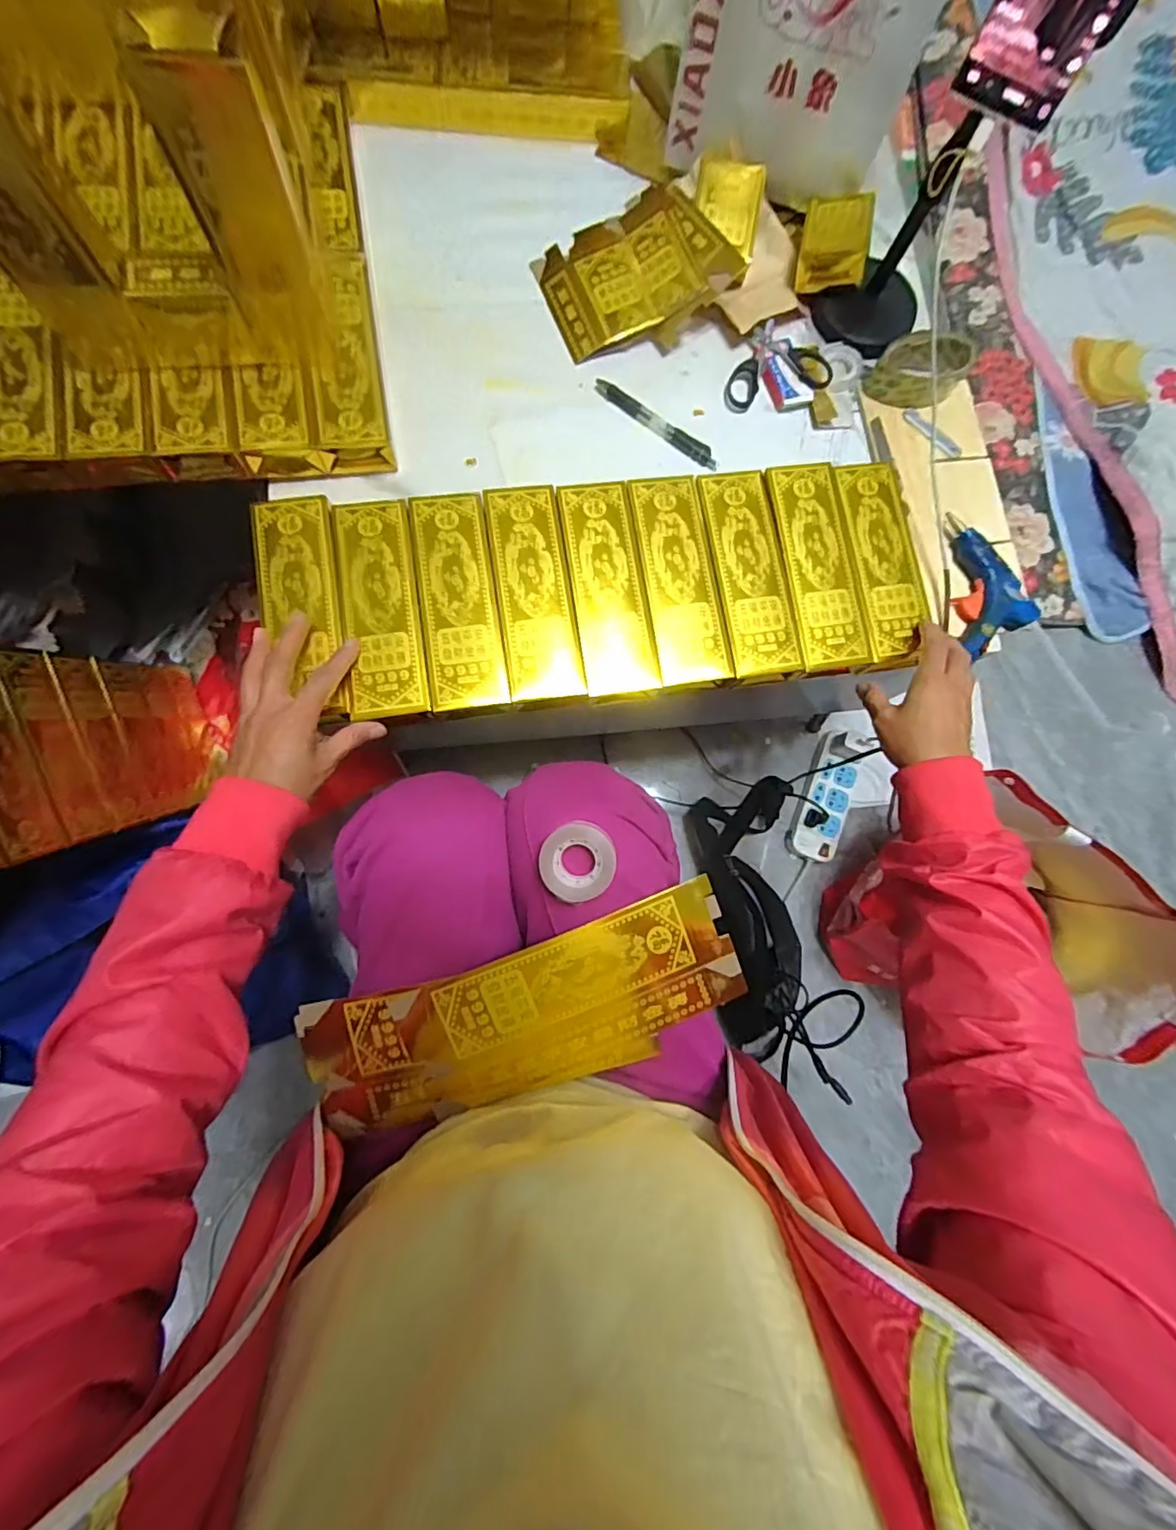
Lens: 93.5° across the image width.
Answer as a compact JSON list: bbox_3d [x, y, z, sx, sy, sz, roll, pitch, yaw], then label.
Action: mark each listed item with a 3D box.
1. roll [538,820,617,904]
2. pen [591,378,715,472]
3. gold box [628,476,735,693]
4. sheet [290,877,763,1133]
[{"bbox_3d":[-0.007,0.068,0.392,0.052,0.015,0.054,9,87,-4],"label":"roll"},{"bbox_3d":[0.070,-0.345,0.557,0.144,0.009,0.019,34,81,1],"label":"pen"},{"bbox_3d":[0.082,-0.166,0.513,0.068,0.033,0.194,-11,83,-5],"label":"gold box"},{"bbox_3d":[-0.045,0.189,0.414,0.327,0.045,0.113,-17,83,-6],"label":"sheet"}]

